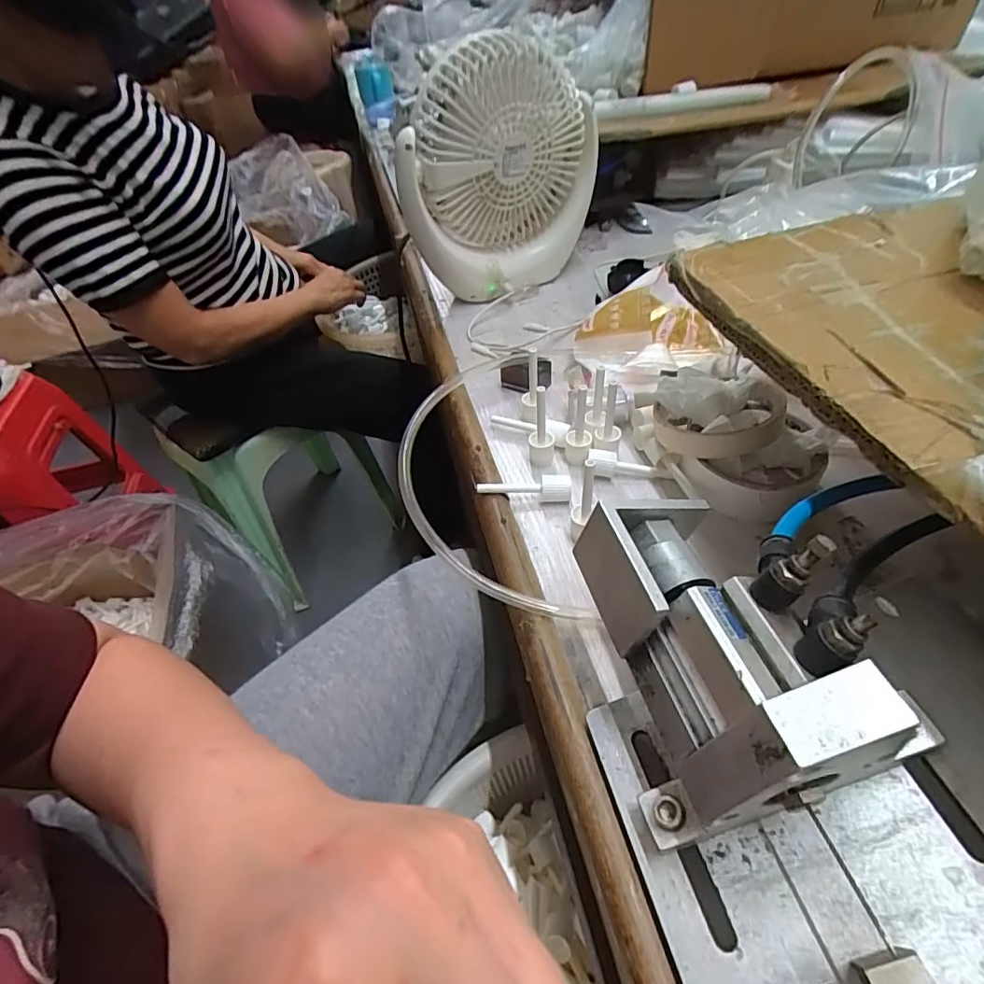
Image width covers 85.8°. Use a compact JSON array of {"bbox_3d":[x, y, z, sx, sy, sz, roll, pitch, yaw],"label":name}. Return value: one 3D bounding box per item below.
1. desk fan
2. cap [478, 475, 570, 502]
[{"bbox_3d":[0.003,-0.309,0.515,0.175,0.199,0.080,-24,48,-15],"label":"desk fan"},{"bbox_3d":[0.023,-0.003,0.369,0.064,0.014,0.013,2,47,9],"label":"cap"}]

